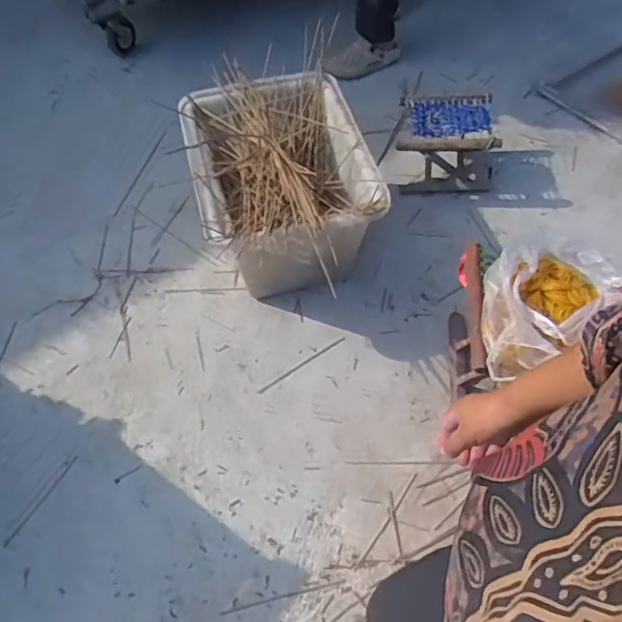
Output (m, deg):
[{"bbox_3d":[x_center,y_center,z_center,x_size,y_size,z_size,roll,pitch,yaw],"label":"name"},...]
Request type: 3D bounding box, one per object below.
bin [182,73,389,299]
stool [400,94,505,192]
[{"bbox_3d":[-0.077,-0.315,1.586,0.423,0.306,0.582,-12,55,-5],"label":"bin"},{"bbox_3d":[0.409,-0.500,1.800,0.280,0.177,0.247,-2,54,0],"label":"stool"}]

